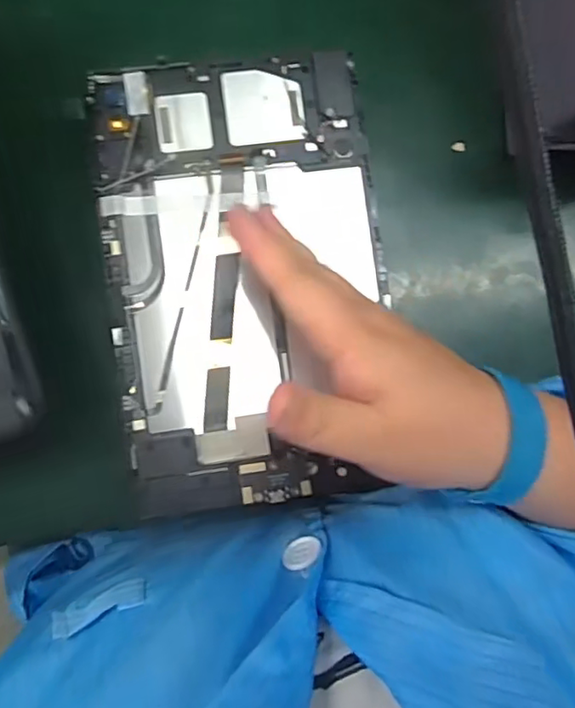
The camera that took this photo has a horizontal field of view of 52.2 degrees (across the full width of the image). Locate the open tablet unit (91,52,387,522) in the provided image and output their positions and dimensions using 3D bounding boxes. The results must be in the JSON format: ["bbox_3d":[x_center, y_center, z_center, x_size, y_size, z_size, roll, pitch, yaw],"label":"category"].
[{"bbox_3d":[-0.020,-0.040,0.314,0.144,0.010,0.234,-8,87,-4],"label":"open tablet unit"}]

